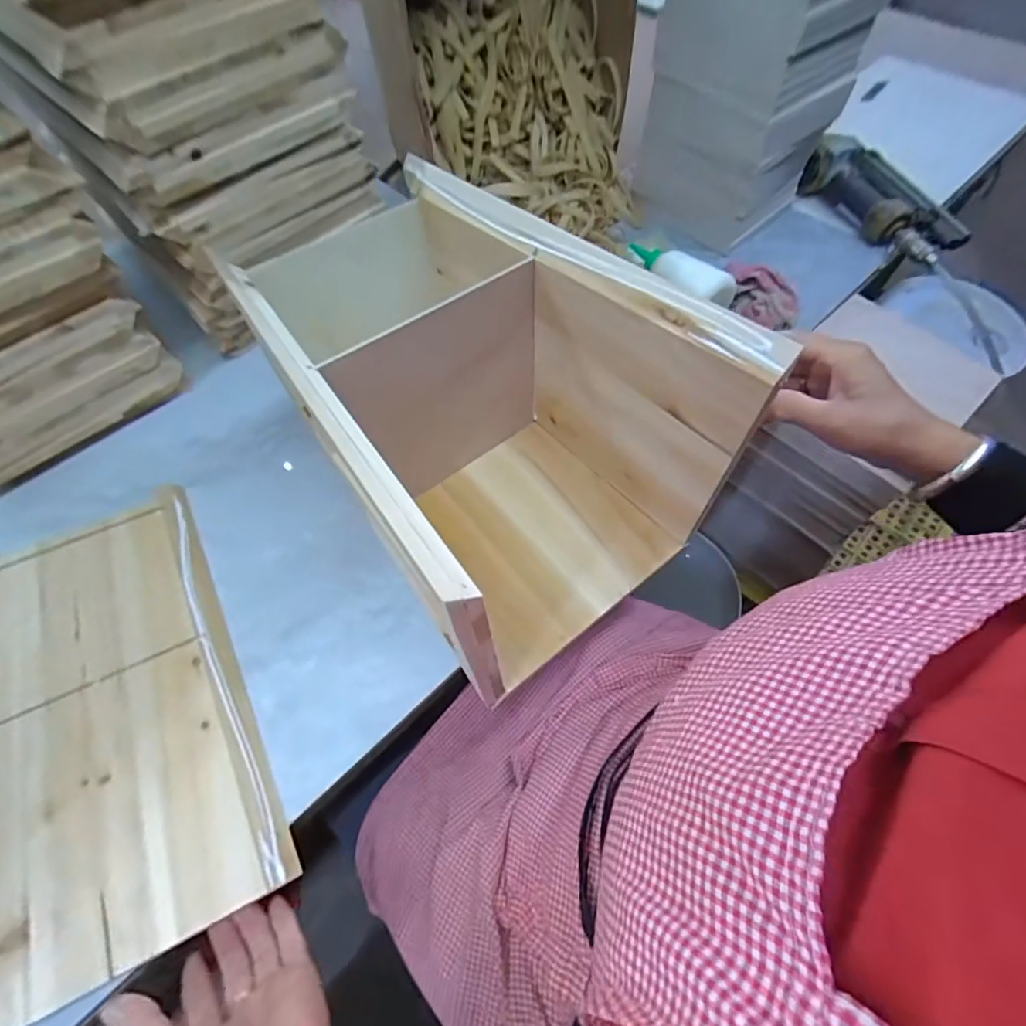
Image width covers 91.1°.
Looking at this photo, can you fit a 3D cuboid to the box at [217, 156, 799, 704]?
[{"bbox_3d":[-0.032,-0.083,0.413,0.226,0.220,0.345,-33,66,-17],"label":"box"}]

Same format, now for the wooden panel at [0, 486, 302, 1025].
[{"bbox_3d":[-0.331,0.155,0.407,0.214,0.017,0.359,-23,63,-12],"label":"wooden panel"}]

